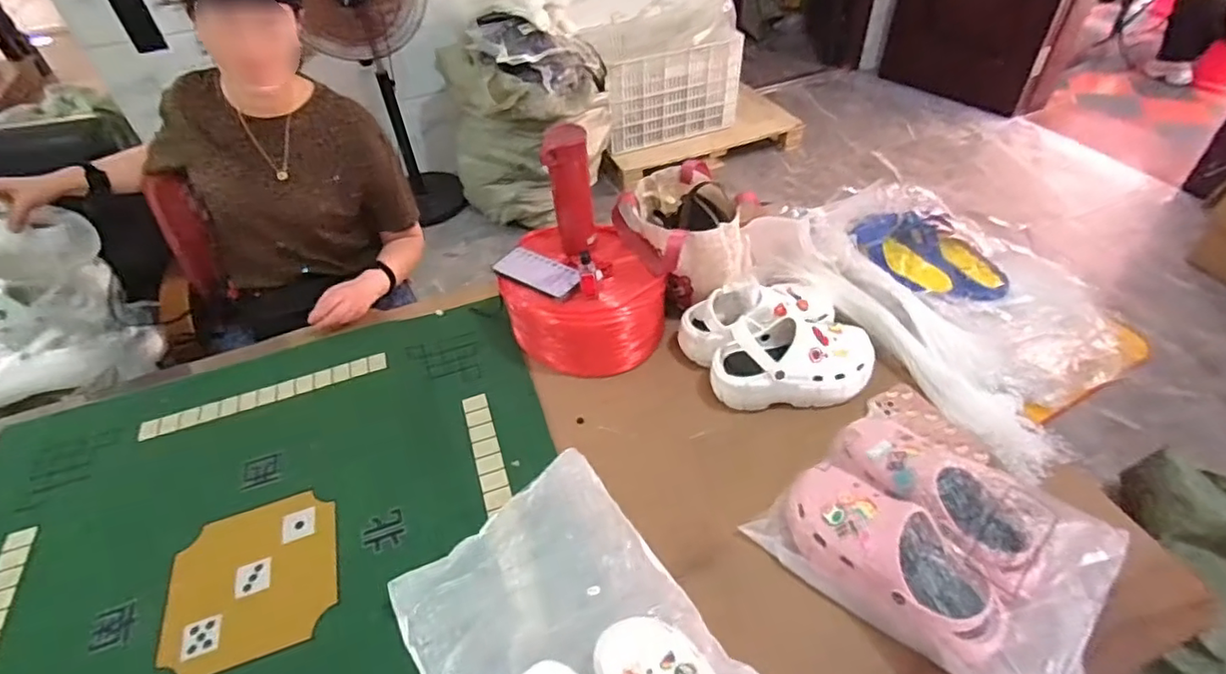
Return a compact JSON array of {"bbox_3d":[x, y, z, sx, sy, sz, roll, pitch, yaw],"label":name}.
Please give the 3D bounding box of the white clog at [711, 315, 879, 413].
[{"bbox_3d":[0.278,0.036,0.915,0.246,0.103,0.104,1,45,4],"label":"white clog"}]

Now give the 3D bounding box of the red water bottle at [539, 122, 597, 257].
[{"bbox_3d":[-0.070,-0.233,0.982,0.075,0.210,0.059,-6,45,-3],"label":"red water bottle"}]

